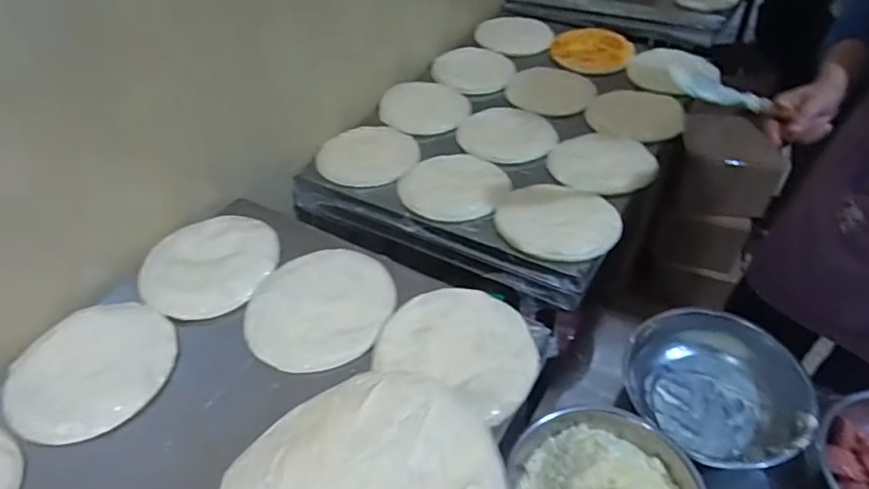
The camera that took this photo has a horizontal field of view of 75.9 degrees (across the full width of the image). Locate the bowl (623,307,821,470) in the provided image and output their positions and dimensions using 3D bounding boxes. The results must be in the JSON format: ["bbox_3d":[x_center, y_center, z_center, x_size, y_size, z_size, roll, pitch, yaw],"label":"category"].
[{"bbox_3d":[0.442,0.228,0.879,0.232,0.100,0.249,-3,44,3],"label":"bowl"}]

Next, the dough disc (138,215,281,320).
[{"bbox_3d":[-0.347,0.023,0.860,0.187,0.026,0.198,-3,44,3],"label":"dough disc"}]

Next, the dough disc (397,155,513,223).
[{"bbox_3d":[0.038,-0.111,1.058,0.204,0.009,0.198,0,42,0],"label":"dough disc"}]

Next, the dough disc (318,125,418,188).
[{"bbox_3d":[-0.134,-0.190,1.152,0.210,0.018,0.224,-3,44,3],"label":"dough disc"}]

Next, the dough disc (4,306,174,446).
[{"bbox_3d":[-0.454,0.162,0.736,0.199,0.021,0.192,-3,44,3],"label":"dough disc"}]

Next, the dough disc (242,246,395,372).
[{"bbox_3d":[-0.166,0.084,0.795,0.203,0.007,0.202,-3,44,3],"label":"dough disc"}]

